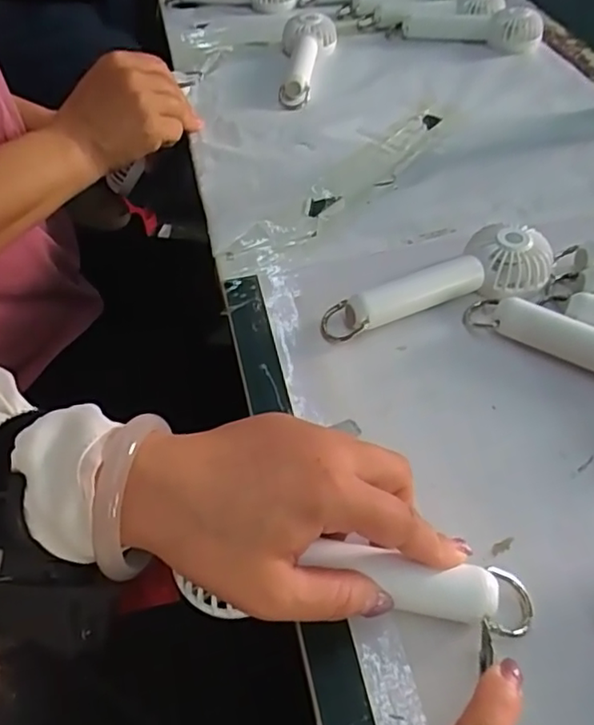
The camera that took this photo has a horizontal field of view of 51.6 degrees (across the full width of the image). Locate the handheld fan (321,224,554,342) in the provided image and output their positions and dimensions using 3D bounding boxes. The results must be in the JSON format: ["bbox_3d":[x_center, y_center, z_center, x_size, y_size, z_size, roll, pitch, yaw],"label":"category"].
[{"bbox_3d":[0.093,-0.056,0.410,0.158,0.032,0.048,-13,50,-9],"label":"handheld fan"}]

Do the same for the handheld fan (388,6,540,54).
[{"bbox_3d":[0.188,-0.374,0.681,0.159,0.030,0.037,12,51,11],"label":"handheld fan"}]

